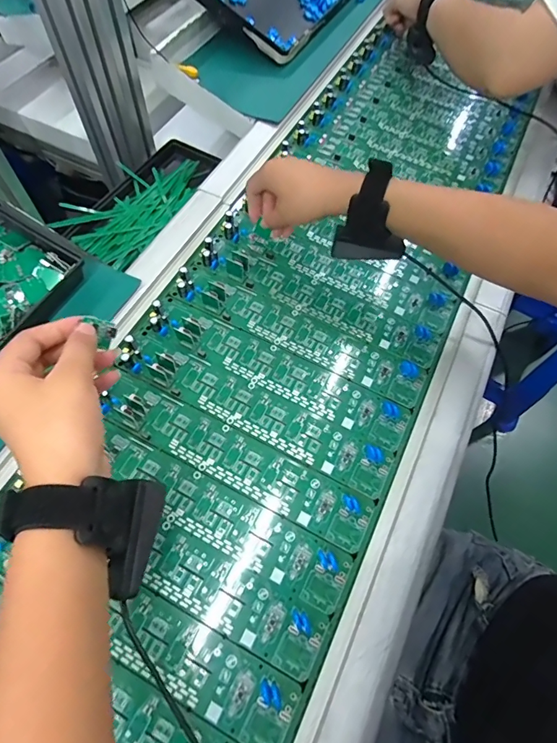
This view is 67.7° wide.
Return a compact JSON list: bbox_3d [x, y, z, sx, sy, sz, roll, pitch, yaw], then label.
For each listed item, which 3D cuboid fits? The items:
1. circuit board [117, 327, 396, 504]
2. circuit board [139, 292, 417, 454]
[{"bbox_3d":[-0.026,0.033,0.397,0.280,0.013,0.049,26,64,10],"label":"circuit board"},{"bbox_3d":[-0.006,-0.006,0.410,0.276,0.013,0.051,25,64,10],"label":"circuit board"}]

